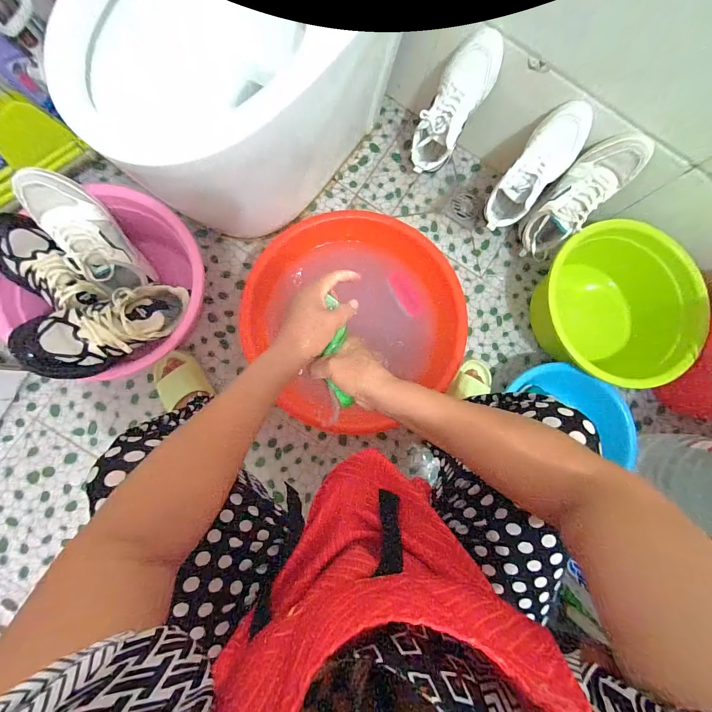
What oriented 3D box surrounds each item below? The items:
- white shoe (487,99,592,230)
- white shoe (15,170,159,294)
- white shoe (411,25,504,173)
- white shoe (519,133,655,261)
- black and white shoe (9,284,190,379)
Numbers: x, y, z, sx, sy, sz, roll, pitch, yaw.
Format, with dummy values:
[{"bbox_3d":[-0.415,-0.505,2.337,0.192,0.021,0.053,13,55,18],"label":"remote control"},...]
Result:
[{"bbox_3d":[0.421,-0.433,0.766,0.109,0.272,0.086,32,48,0],"label":"white shoe"},{"bbox_3d":[-0.547,-0.245,0.667,0.111,0.108,0.255,-36,118,-8],"label":"white shoe"},{"bbox_3d":[0.222,-0.570,0.751,0.107,0.280,0.086,37,53,1],"label":"white shoe"},{"bbox_3d":[0.510,-0.366,0.761,0.111,0.285,0.104,39,44,1],"label":"white shoe"},{"bbox_3d":[-0.443,-0.054,0.597,0.273,0.084,0.108,-35,86,-33],"label":"black and white shoe"}]

